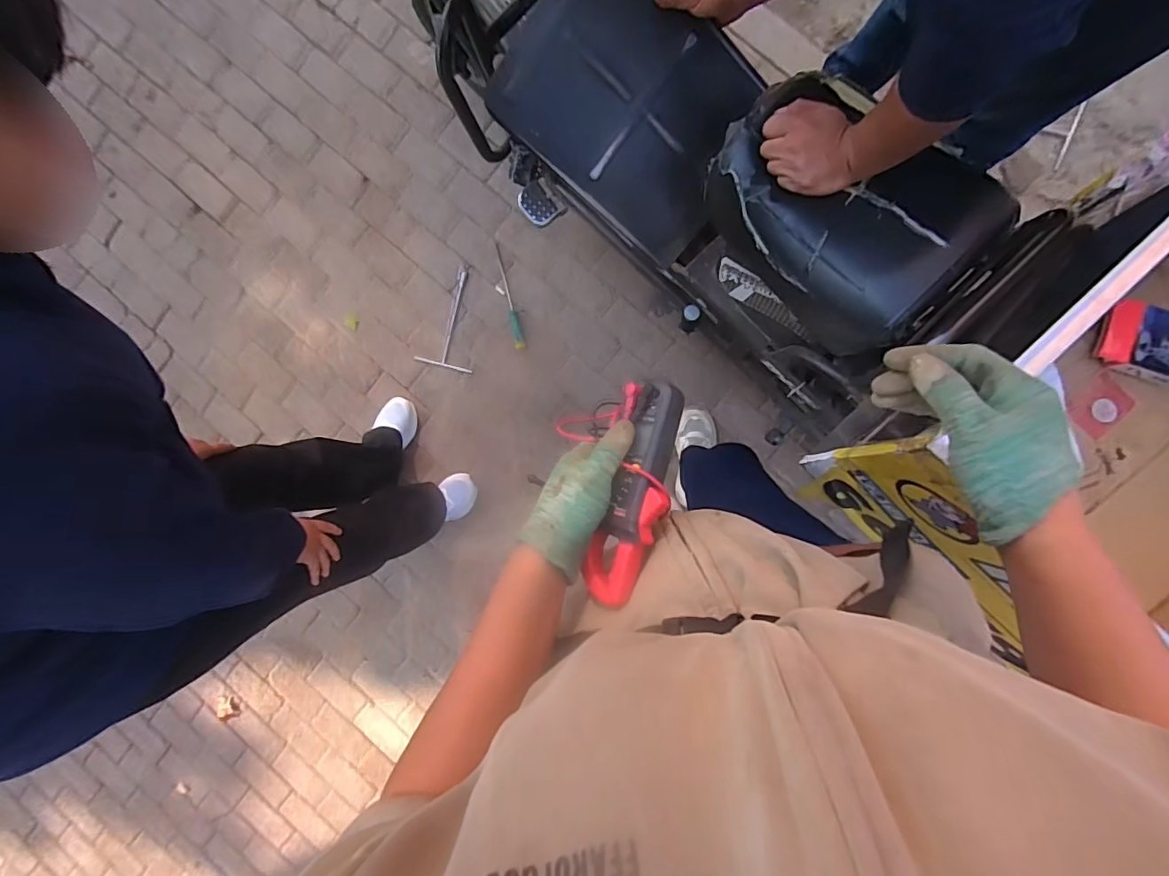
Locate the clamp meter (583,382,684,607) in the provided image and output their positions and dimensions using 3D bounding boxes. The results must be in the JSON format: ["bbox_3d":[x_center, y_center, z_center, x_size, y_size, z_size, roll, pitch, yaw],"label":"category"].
[{"bbox_3d":[0.042,0.045,0.423,0.050,0.034,0.183,15,85,1],"label":"clamp meter"}]

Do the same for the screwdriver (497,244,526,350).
[{"bbox_3d":[-0.220,-0.419,1.502,0.031,0.027,0.304,-10,94,3],"label":"screwdriver"}]

